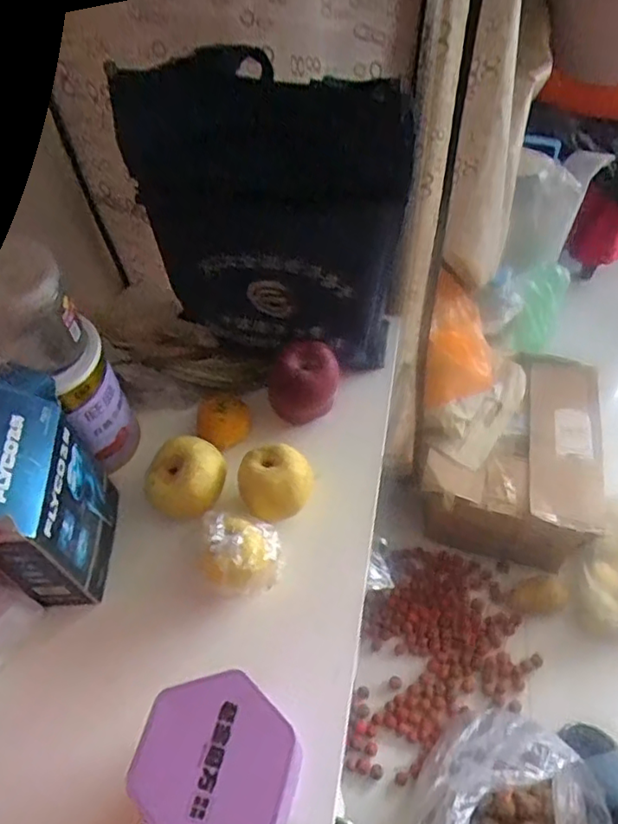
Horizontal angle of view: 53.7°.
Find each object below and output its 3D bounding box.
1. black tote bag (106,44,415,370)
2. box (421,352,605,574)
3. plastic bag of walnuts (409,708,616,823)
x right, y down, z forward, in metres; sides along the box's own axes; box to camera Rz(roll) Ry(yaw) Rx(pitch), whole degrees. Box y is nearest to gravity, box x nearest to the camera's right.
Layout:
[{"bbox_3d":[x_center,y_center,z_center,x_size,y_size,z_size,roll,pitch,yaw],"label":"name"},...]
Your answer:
[{"bbox_3d":[-0.039,-0.202,0.661,0.272,0.301,0.141,14,58,11],"label":"black tote bag"},{"bbox_3d":[0.467,0.082,1.392,0.372,0.249,0.451,12,58,9],"label":"box"},{"bbox_3d":[0.349,0.700,1.046,0.316,0.192,0.310,36,65,23],"label":"plastic bag of walnuts"}]

